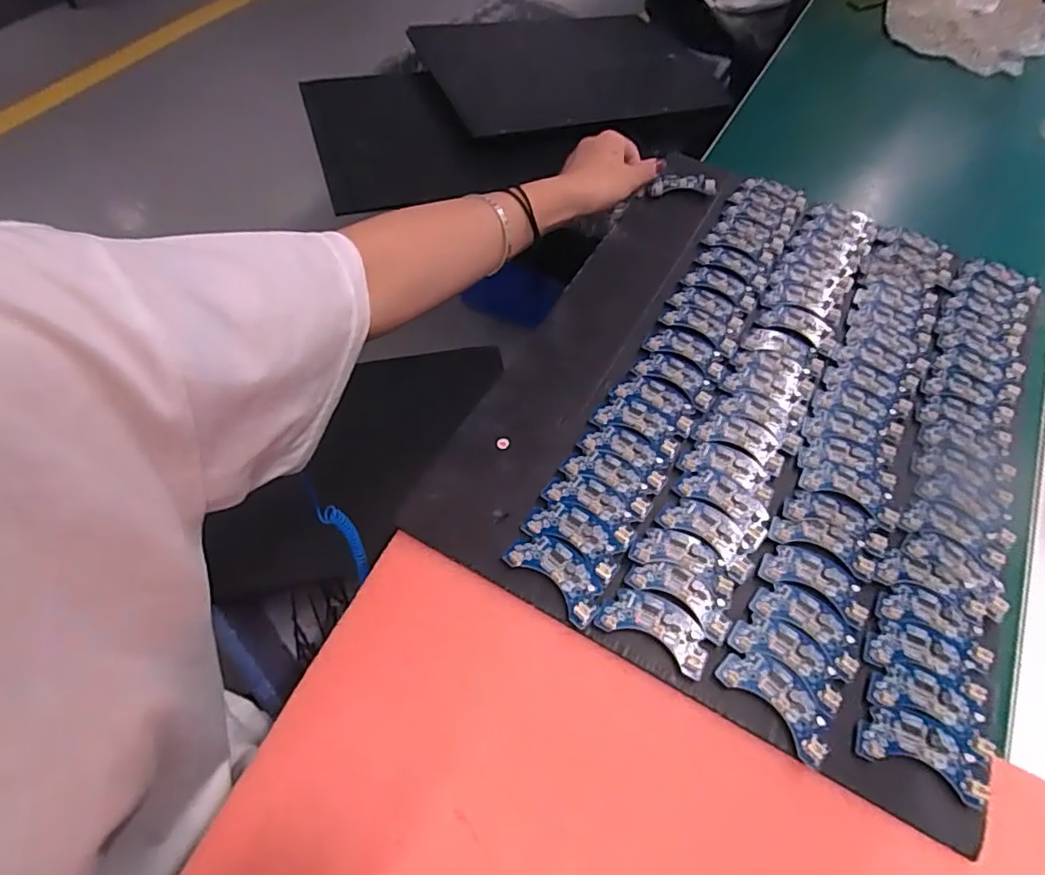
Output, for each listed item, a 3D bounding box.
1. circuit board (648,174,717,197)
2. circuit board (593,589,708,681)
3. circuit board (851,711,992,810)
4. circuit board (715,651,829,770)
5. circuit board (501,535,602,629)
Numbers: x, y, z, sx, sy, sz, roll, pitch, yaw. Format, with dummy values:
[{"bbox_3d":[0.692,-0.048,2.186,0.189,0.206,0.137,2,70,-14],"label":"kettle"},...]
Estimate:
[{"bbox_3d":[0.155,-0.247,0.564,0.064,0.010,0.025,-2,59,3],"label":"circuit board"},{"bbox_3d":[0.079,0.111,0.340,0.065,0.004,0.033,25,61,13],"label":"circuit board"},{"bbox_3d":[0.215,0.168,0.312,0.066,0.004,0.034,20,60,11],"label":"circuit board"},{"bbox_3d":[0.144,0.144,0.322,0.034,0.007,0.065,-38,67,-21],"label":"circuit board"},{"bbox_3d":[0.023,0.083,0.357,0.063,0.008,0.036,39,65,20],"label":"circuit board"}]

